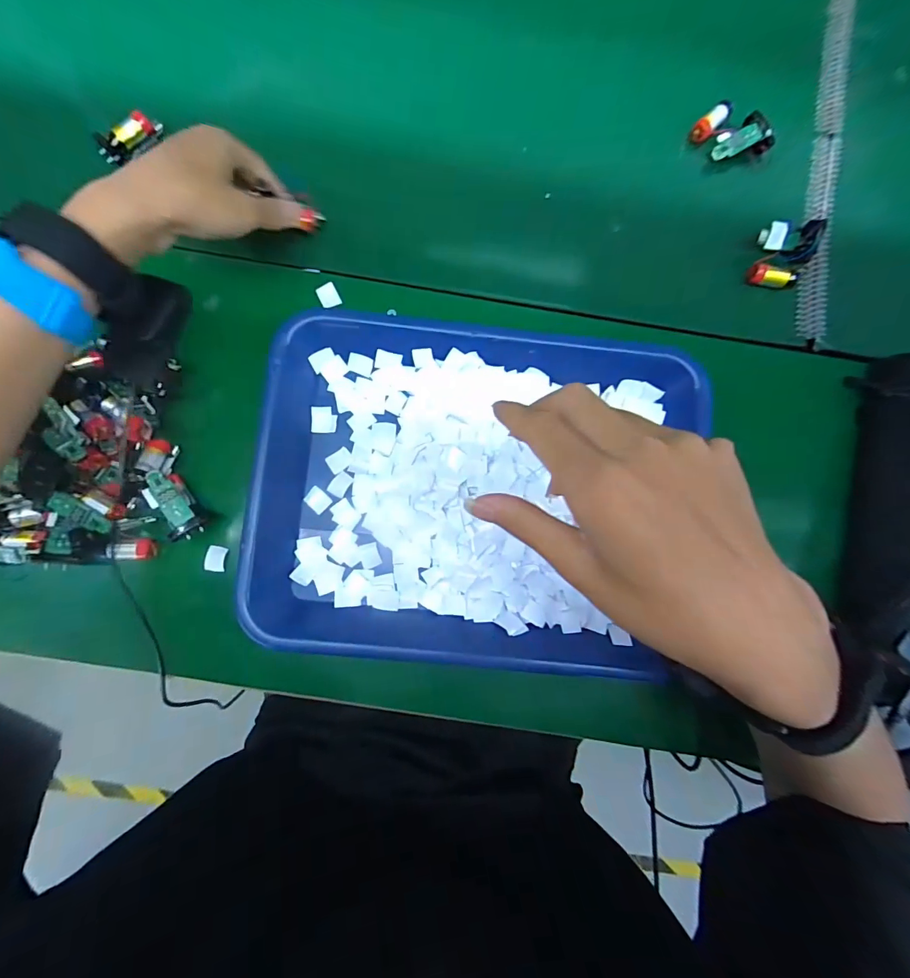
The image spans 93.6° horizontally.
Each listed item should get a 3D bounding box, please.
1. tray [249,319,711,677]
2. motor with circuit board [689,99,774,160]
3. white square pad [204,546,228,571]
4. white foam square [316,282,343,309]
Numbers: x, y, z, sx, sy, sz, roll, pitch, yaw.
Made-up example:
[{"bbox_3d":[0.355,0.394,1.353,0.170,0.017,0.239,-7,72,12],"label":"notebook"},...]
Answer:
[{"bbox_3d":[0.017,0.002,0.328,0.321,0.040,0.257,5,88,0],"label":"tray"},{"bbox_3d":[0.244,-0.312,0.375,0.049,0.015,0.055,-34,88,-2],"label":"motor with circuit board"},{"bbox_3d":[-0.187,0.055,0.334,0.014,0.006,0.019,0,88,0],"label":"white square pad"},{"bbox_3d":[-0.107,-0.162,0.360,0.016,0.005,0.019,-28,106,-4],"label":"white foam square"}]

